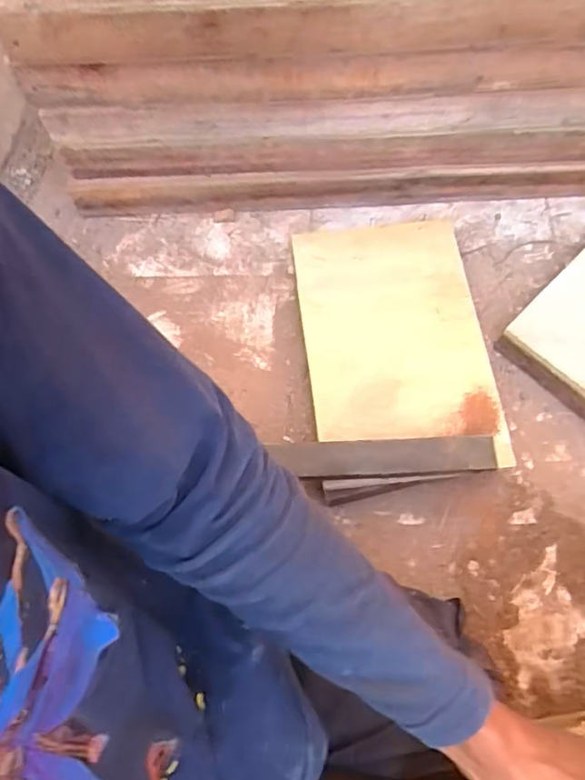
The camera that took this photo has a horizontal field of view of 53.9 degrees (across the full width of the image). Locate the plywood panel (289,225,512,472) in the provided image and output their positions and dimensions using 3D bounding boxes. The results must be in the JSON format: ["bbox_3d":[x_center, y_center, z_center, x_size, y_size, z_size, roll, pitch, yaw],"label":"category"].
[{"bbox_3d":[0.144,-0.081,0.822,0.249,0.023,0.355,-6,68,-1],"label":"plywood panel"}]

